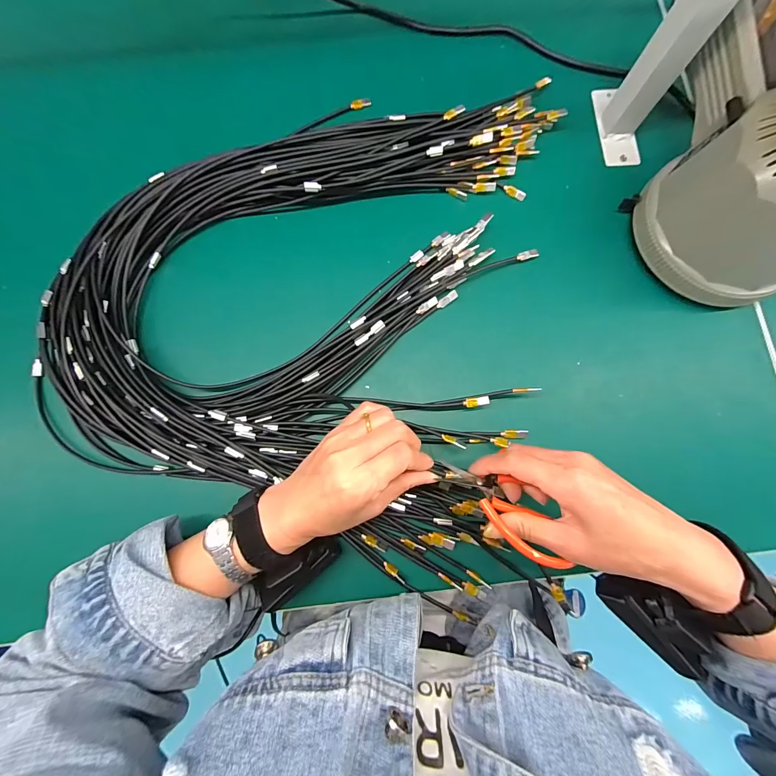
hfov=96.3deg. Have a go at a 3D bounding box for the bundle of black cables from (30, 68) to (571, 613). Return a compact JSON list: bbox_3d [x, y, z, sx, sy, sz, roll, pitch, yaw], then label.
[{"bbox_3d":[-0.082,-0.068,0.336,0.485,0.043,0.490,1,80,0],"label":"bundle of black cables"}]

